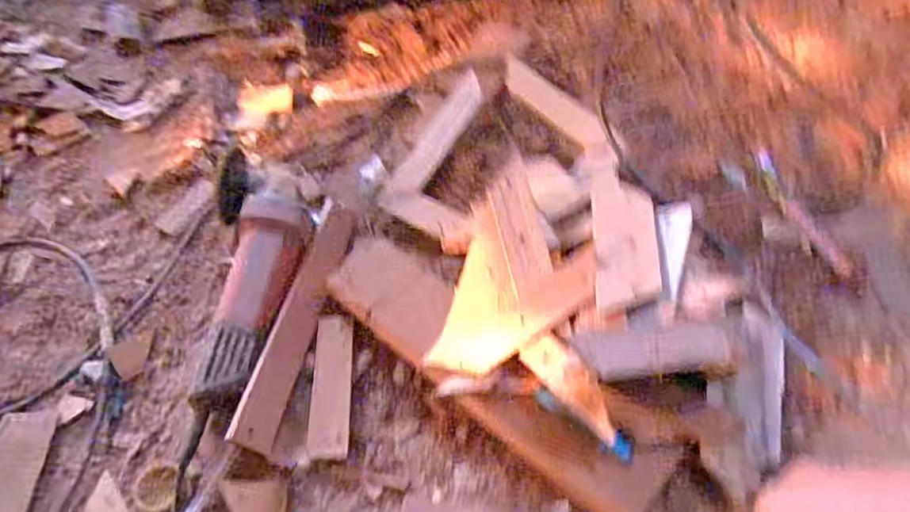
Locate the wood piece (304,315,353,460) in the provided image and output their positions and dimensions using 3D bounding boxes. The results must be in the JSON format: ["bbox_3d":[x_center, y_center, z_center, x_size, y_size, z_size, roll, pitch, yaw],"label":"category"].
[{"bbox_3d":[-0.116,0.121,0.567,0.035,0.013,0.136,-2,58,2],"label":"wood piece"}]

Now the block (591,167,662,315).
[{"bbox_3d":[0.151,-0.018,0.533,0.054,0.016,0.154,4,56,5],"label":"block"}]

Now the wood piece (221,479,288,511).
[{"bbox_3d":[-0.170,0.219,0.508,0.052,0.009,0.055,-4,58,0],"label":"wood piece"}]

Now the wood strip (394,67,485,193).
[{"bbox_3d":[-0.022,-0.151,0.738,0.048,0.018,0.181,20,66,27],"label":"wood strip"}]

